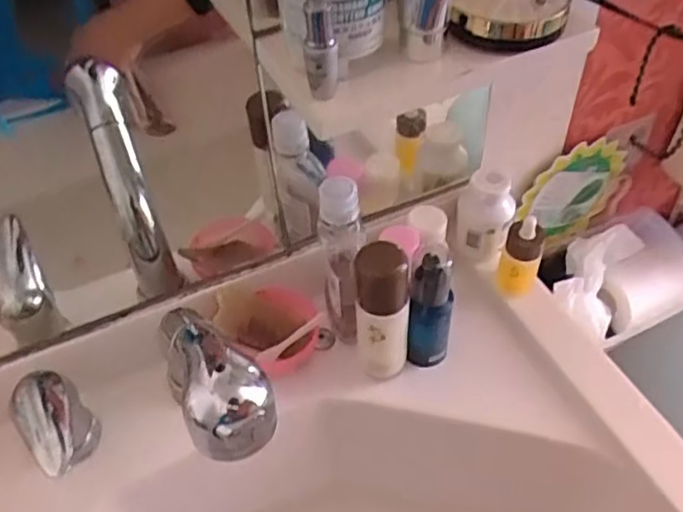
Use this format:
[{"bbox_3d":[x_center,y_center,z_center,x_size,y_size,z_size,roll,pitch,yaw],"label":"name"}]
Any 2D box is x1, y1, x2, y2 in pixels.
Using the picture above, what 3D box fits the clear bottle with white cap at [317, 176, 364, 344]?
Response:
[{"bbox_3d":[0.001,0.010,0.570,0.036,0.167,0.046,-6,48,-1],"label":"clear bottle with white cap"}]

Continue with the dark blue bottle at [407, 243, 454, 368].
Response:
[{"bbox_3d":[0.078,0.047,0.568,0.035,0.128,0.032,6,48,9],"label":"dark blue bottle"}]

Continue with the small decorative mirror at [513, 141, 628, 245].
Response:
[{"bbox_3d":[0.282,-0.074,0.800,0.167,0.143,0.014,-25,51,-18],"label":"small decorative mirror"}]

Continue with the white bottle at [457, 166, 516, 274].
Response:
[{"bbox_3d":[0.140,-0.034,0.639,0.045,0.094,0.048,17,51,19],"label":"white bottle"}]

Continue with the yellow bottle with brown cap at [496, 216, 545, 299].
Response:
[{"bbox_3d":[0.167,0.003,0.611,0.034,0.080,0.030,13,50,16],"label":"yellow bottle with brown cap"}]

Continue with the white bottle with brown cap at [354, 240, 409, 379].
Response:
[{"bbox_3d":[0.035,0.053,0.550,0.042,0.157,0.036,-3,48,2],"label":"white bottle with brown cap"}]

